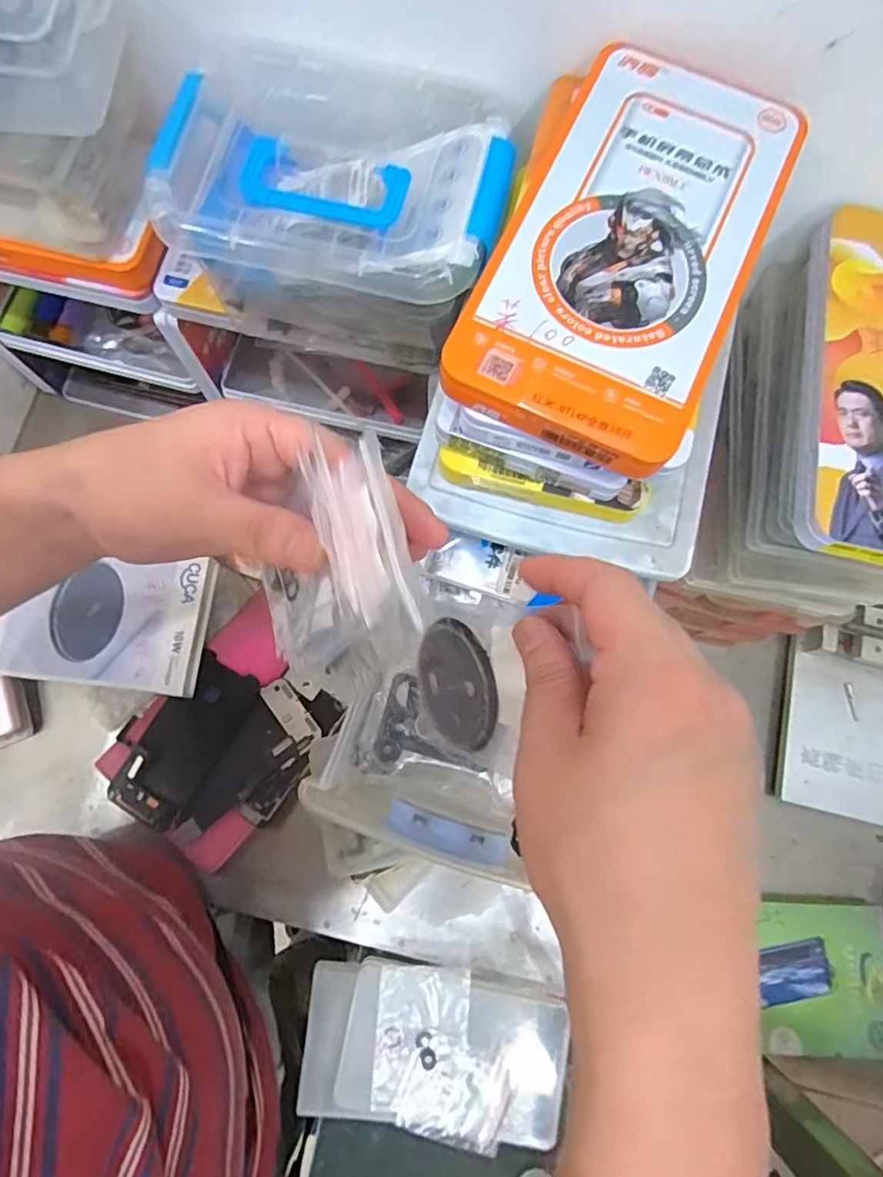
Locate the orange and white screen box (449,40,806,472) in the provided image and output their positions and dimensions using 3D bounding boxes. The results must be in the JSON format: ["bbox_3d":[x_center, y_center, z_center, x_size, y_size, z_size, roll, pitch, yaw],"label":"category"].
[{"bbox_3d":[0.082,-0.148,0.248,0.099,0.023,0.186,24,77,5],"label":"orange and white screen box"}]

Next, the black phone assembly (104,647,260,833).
[{"bbox_3d":[-0.219,0.129,0.486,0.069,0.010,0.138,27,77,5],"label":"black phone assembly"}]

